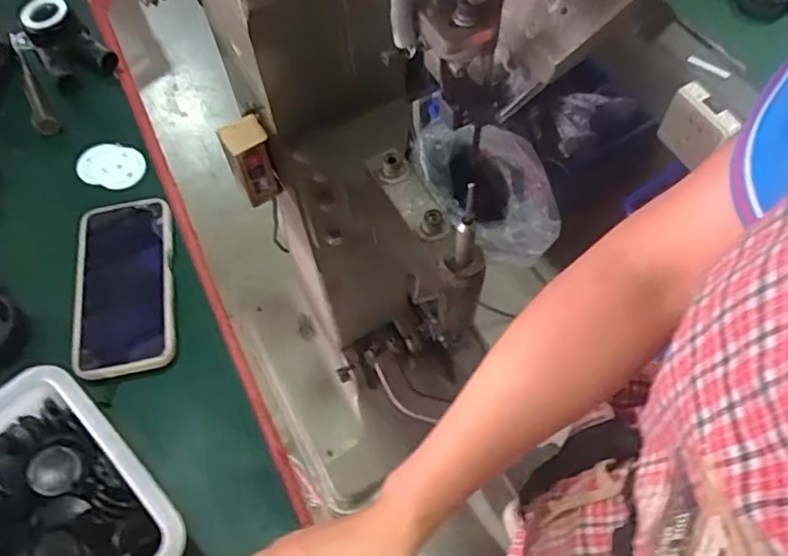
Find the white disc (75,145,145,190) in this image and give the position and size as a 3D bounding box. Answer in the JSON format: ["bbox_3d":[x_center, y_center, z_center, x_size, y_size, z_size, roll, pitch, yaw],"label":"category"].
[{"bbox_3d":[-0.274,-0.110,0.607,0.073,0.006,0.044,13,73,8],"label":"white disc"}]

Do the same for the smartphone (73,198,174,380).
[{"bbox_3d":[-0.233,0.005,0.538,0.084,0.011,0.163,-10,60,-2],"label":"smartphone"}]

